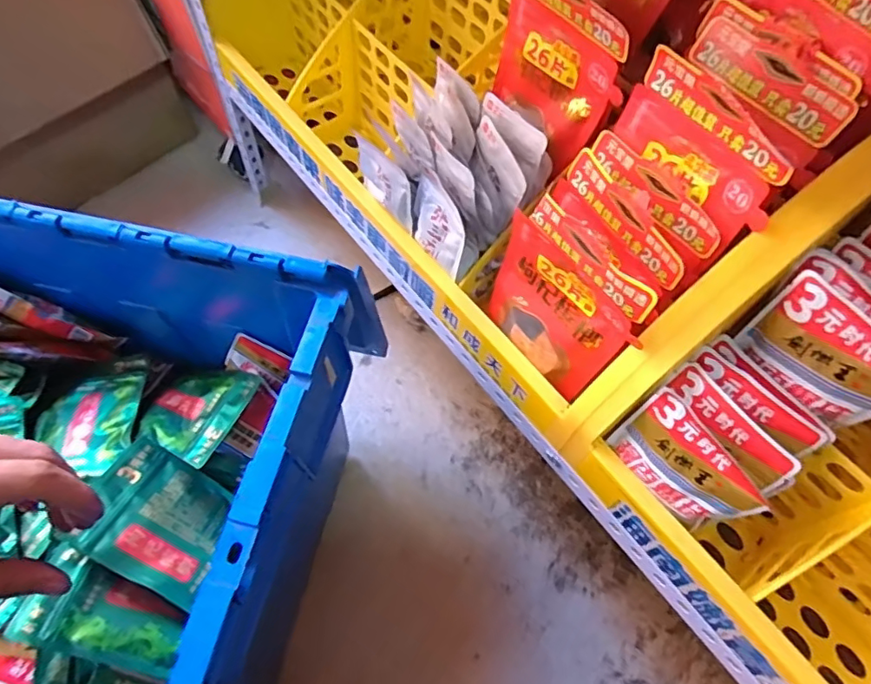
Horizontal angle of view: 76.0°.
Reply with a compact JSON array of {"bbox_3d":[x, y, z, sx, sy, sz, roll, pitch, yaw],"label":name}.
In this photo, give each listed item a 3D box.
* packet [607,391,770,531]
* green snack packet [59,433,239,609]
[{"bbox_3d":[0.179,0.089,0.408,0.020,0.082,0.094,-25,70,-33],"label":"packet"},{"bbox_3d":[-0.213,0.134,0.433,0.106,0.015,0.096,32,42,-9],"label":"green snack packet"}]

